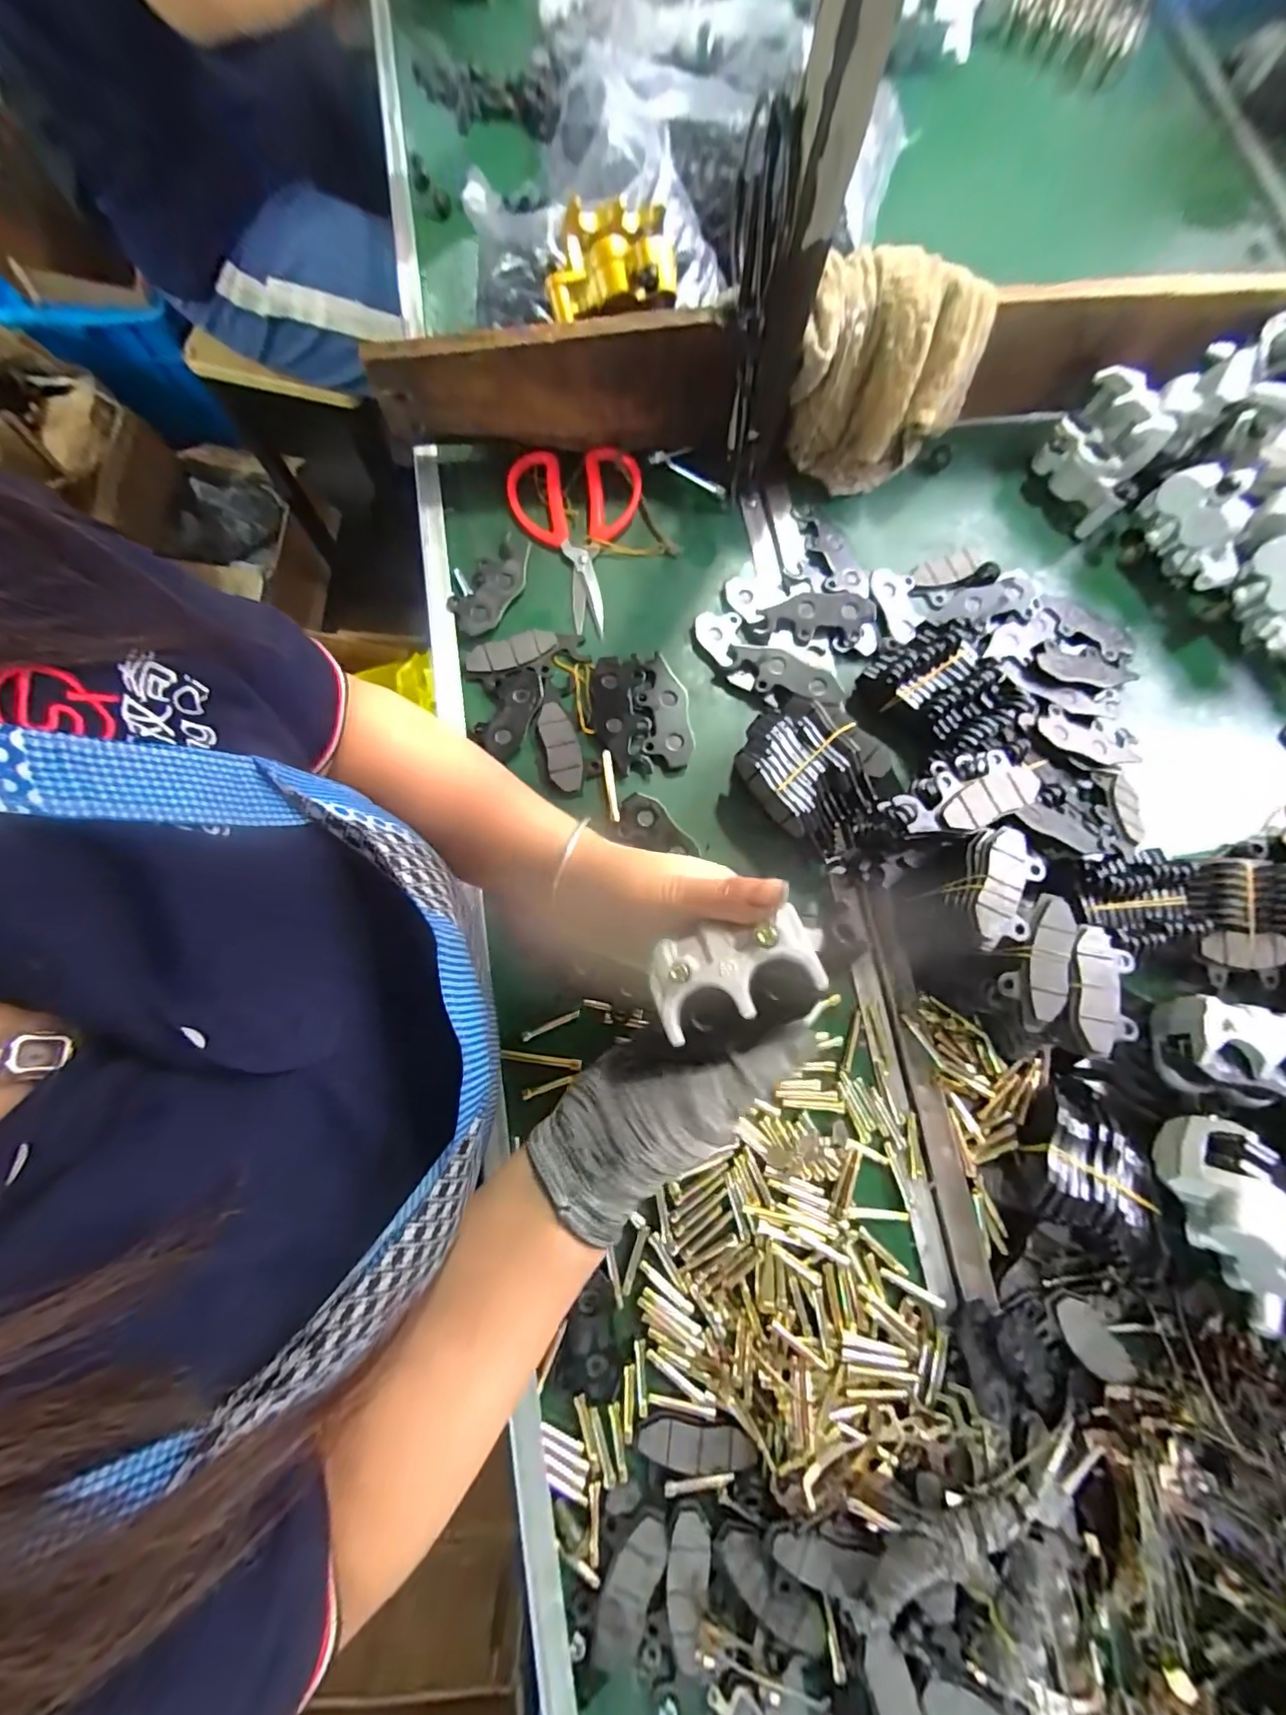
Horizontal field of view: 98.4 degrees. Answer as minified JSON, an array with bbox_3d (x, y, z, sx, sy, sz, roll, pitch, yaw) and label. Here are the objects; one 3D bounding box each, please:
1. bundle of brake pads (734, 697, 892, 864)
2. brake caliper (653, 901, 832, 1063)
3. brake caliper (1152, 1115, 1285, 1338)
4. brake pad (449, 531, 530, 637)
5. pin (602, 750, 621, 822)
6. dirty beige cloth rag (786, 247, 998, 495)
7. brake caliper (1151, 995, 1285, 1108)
[{"bbox_3d":[0.120,-0.061,0.401,0.106,0.037,0.092,41,80,6],"label":"bundle of brake pads"},{"bbox_3d":[0.040,0.054,0.244,0.072,0.028,0.044,-9,80,-2],"label":"brake caliper"},{"bbox_3d":[0.355,0.221,0.325,0.052,0.060,0.117,-18,80,-6],"label":"brake caliper"},{"bbox_3d":[-0.119,-0.216,0.441,0.044,0.008,0.089,34,77,3],"label":"brake pad"},{"bbox_3d":[-0.024,-0.054,0.415,0.007,0.004,0.055,-8,79,-6],"label":"pin"},{"bbox_3d":[0.186,-0.366,0.434,0.150,0.120,0.085,4,78,-2],"label":"dirty beige cloth rag"},{"bbox_3d":[0.385,0.126,0.355,0.077,0.044,0.062,11,78,0],"label":"brake caliper"}]

